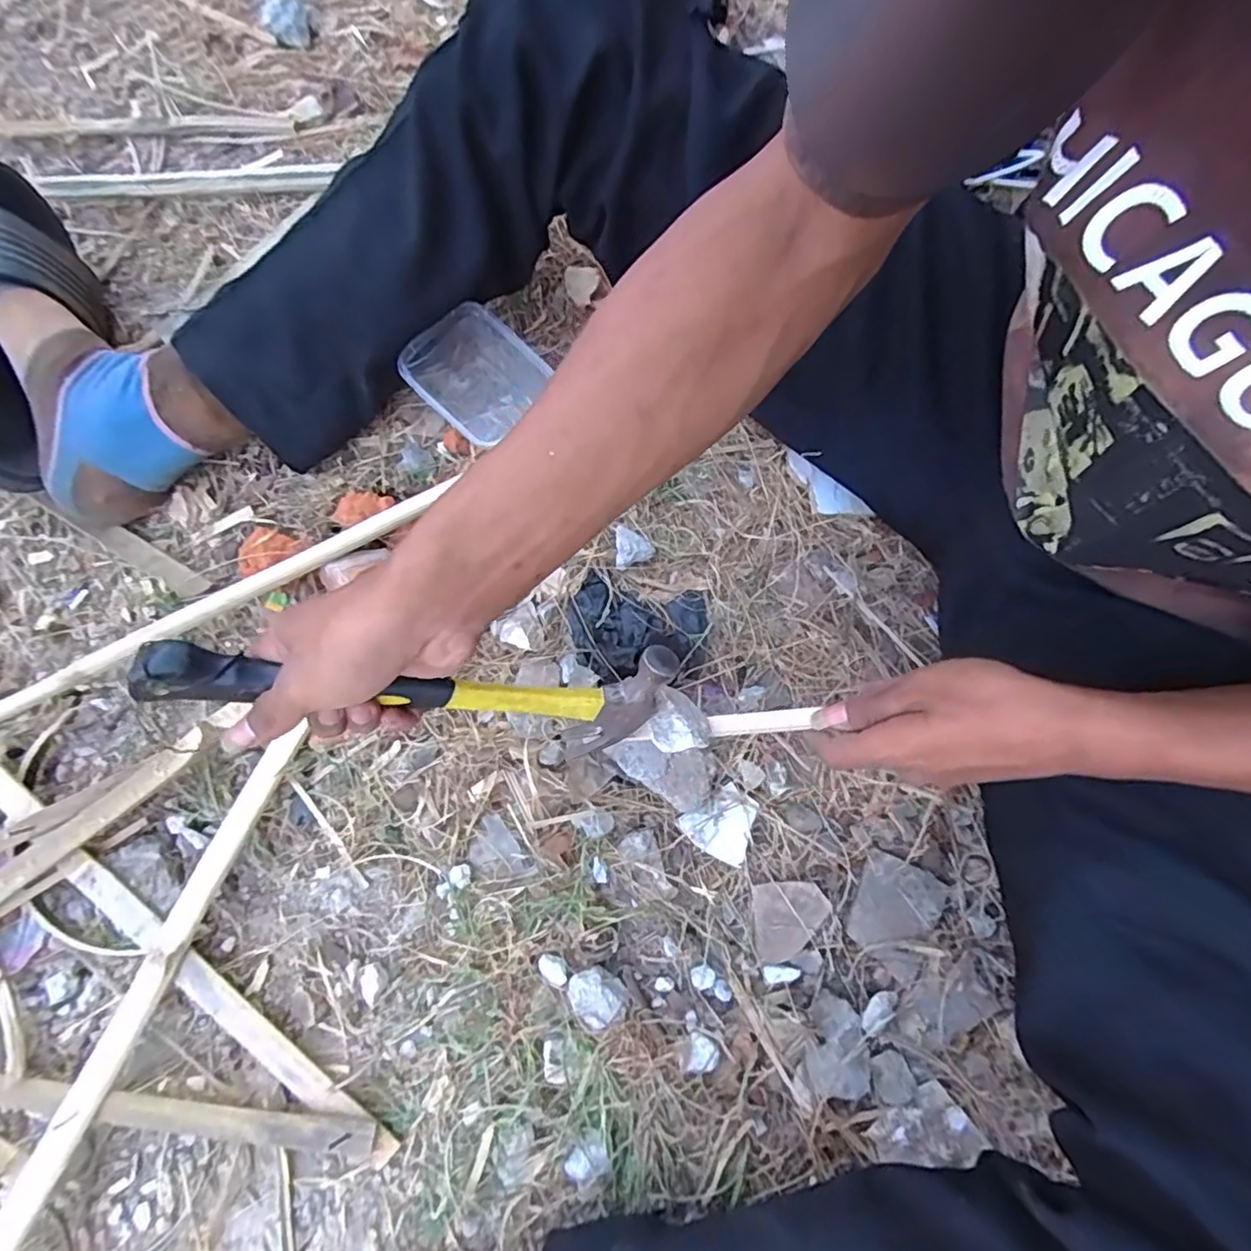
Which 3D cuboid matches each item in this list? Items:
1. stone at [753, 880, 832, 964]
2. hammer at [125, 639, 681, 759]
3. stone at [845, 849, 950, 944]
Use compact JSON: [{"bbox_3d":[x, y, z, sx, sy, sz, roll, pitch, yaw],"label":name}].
[{"bbox_3d":[0.115,0.204,0.418,0.052,0.005,0.049,-4,77,-1],"label":"stone"},{"bbox_3d":[-0.097,0.037,0.341,0.287,0.089,0.057,8,76,-26],"label":"hammer"},{"bbox_3d":[0.192,0.197,0.422,0.059,0.007,0.061,23,78,5],"label":"stone"}]

